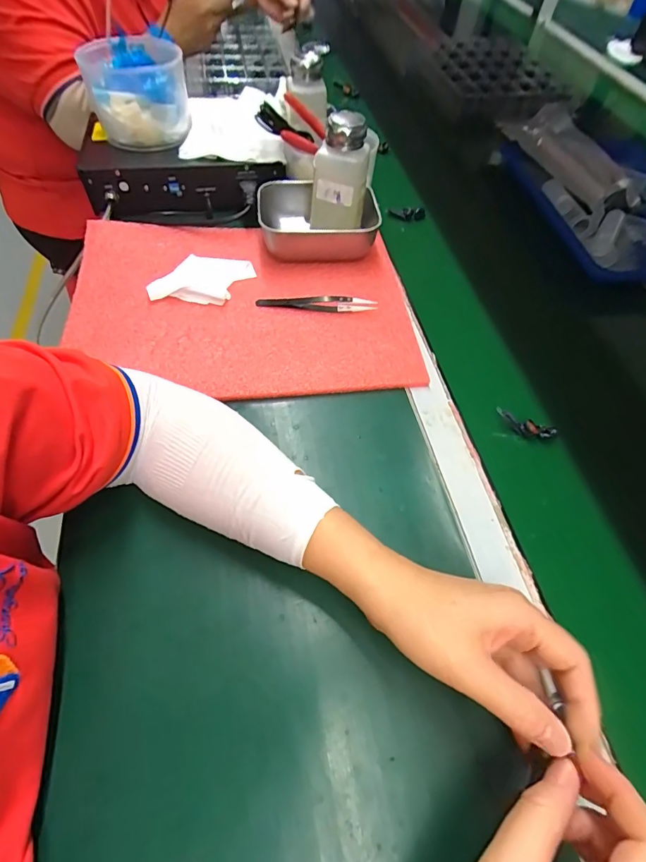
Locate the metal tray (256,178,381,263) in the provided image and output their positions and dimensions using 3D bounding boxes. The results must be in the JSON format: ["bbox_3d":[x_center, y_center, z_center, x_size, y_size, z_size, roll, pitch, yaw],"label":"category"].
[{"bbox_3d":[-0.004,-0.240,0.488,0.138,0.039,0.101,-2,57,-4],"label":"metal tray"}]

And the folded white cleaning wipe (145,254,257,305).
[{"bbox_3d":[-0.127,-0.163,0.455,0.069,0.007,0.092,25,60,13],"label":"folded white cleaning wipe"}]

